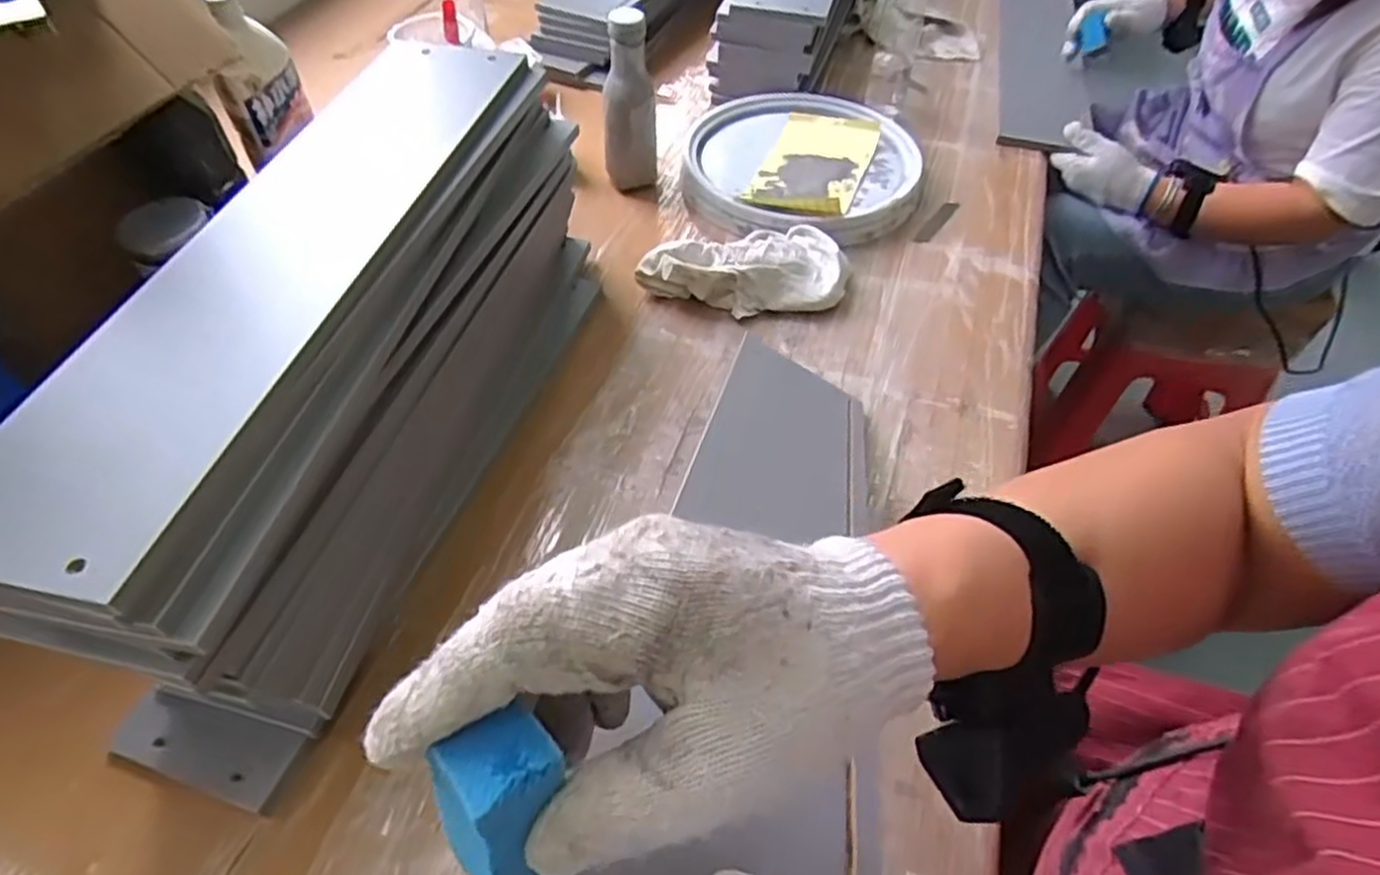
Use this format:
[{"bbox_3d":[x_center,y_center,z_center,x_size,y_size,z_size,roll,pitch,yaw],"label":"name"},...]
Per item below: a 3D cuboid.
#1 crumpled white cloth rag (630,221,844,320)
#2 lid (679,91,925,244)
[{"bbox_3d":[0.060,-0.188,0.834,0.230,0.047,0.128,-8,51,-8],"label":"crumpled white cloth rag"},{"bbox_3d":[0.146,-0.353,0.979,0.290,0.043,0.311,1,51,-1],"label":"lid"}]

